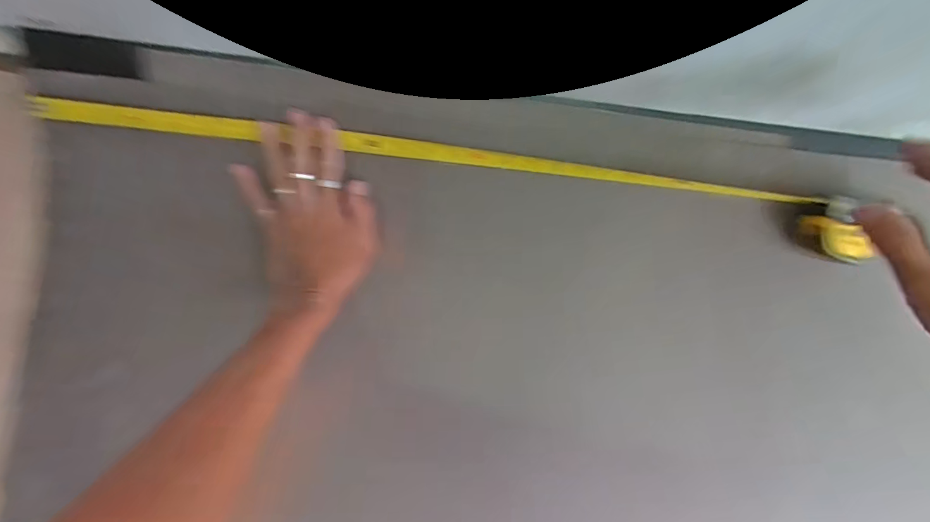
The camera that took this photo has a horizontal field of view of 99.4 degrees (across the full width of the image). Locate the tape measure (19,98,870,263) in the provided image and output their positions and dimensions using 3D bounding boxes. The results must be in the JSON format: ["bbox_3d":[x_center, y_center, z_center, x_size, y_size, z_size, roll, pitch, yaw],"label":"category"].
[{"bbox_3d":[0.009,-0.090,0.397,0.765,0.080,0.069,8,87,-2],"label":"tape measure"}]

